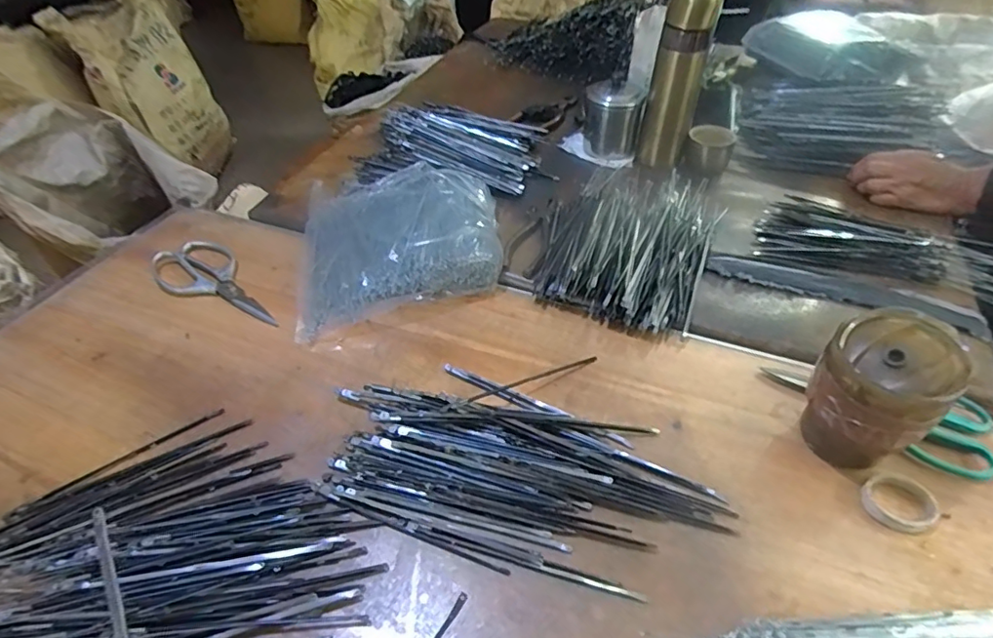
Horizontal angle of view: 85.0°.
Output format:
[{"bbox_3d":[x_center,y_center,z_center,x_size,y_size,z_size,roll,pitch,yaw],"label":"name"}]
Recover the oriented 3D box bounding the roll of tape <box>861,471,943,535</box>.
[{"bbox_3d":[0.313,0.141,0.419,0.051,0.009,0.046,-22,48,-19],"label":"roll of tape"}]

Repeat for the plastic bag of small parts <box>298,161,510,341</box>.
[{"bbox_3d":[-0.114,-0.098,0.637,0.234,0.060,0.236,-8,45,-7],"label":"plastic bag of small parts"}]

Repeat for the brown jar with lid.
[{"bbox_3d":[0.294,0.059,0.425,0.090,0.108,0.081,-34,53,-29],"label":"brown jar with lid"}]

